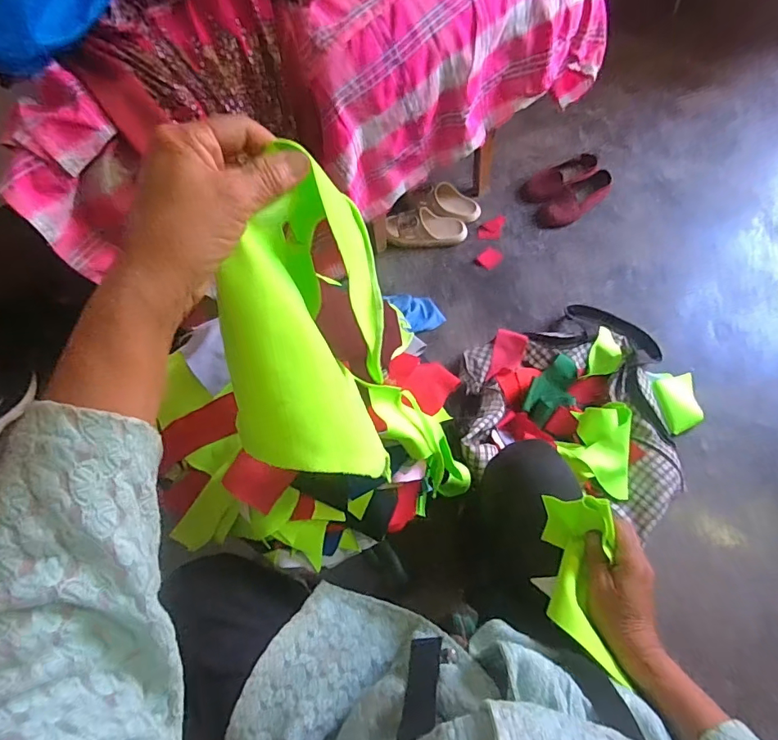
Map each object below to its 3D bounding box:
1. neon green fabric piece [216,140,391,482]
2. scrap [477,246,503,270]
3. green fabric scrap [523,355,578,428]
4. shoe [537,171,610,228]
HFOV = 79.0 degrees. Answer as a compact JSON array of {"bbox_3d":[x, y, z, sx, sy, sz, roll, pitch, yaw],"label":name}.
[{"bbox_3d":[-0.053,-0.027,0.327,0.097,0.136,0.173,-3,61,-3],"label":"neon green fabric piece"},{"bbox_3d":[0.263,-0.289,1.220,0.061,0.006,0.058,-2,62,4],"label":"scrap"},{"bbox_3d":[0.339,0.046,0.976,0.150,0.049,0.087,-39,66,-15],"label":"green fabric scrap"},{"bbox_3d":[0.494,-0.456,1.258,0.208,0.059,0.091,-38,66,-14],"label":"shoe"}]

